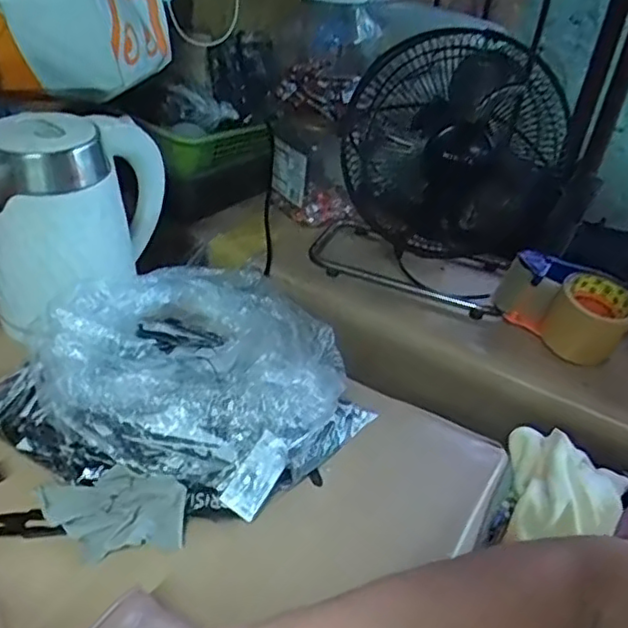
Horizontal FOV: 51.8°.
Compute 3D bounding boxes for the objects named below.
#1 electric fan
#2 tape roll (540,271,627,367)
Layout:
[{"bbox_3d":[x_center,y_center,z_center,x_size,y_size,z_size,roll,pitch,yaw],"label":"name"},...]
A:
[{"bbox_3d":[0.180,-0.186,0.819,0.242,0.304,0.175,20,37,18],"label":"electric fan"},{"bbox_3d":[0.331,0.008,0.778,0.090,0.082,0.072,25,38,23],"label":"tape roll"}]

